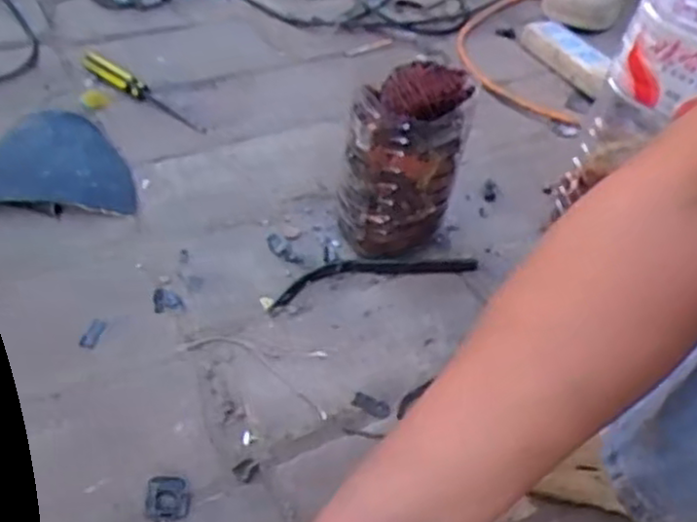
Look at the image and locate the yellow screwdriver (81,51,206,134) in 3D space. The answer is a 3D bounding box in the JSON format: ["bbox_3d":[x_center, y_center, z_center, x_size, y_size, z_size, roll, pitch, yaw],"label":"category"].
[{"bbox_3d":[-0.226,-0.189,0.805,0.178,0.020,0.031,33,51,24],"label":"yellow screwdriver"}]

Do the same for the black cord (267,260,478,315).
[{"bbox_3d":[0.021,0.007,0.640,0.196,0.015,0.039,-12,48,-18],"label":"black cord"}]

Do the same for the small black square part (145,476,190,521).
[{"bbox_3d":[-0.116,0.152,0.468,0.026,0.009,0.028,-7,47,-13],"label":"small black square part"}]

